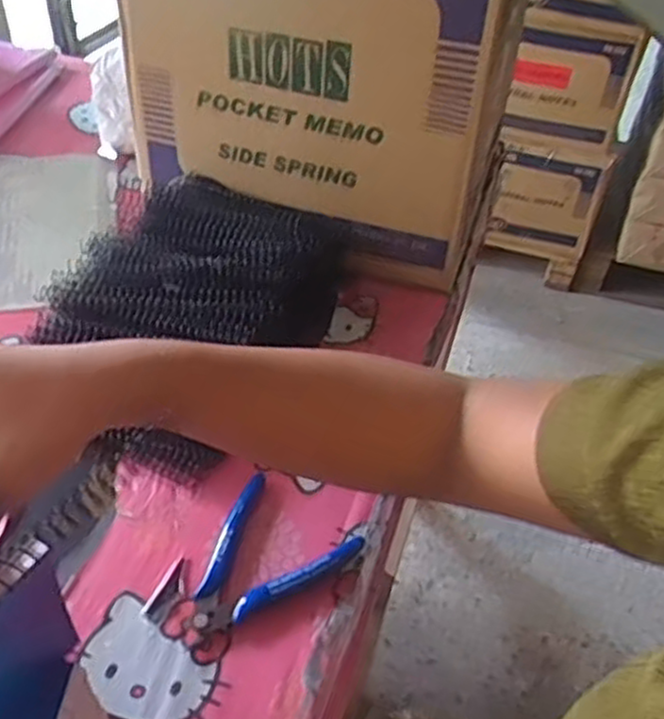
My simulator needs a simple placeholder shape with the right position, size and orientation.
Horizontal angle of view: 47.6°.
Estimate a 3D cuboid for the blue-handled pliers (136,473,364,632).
[{"bbox_3d":[-0.048,0.129,0.458,0.082,0.012,0.111,28,49,25],"label":"blue-handled pliers"}]

